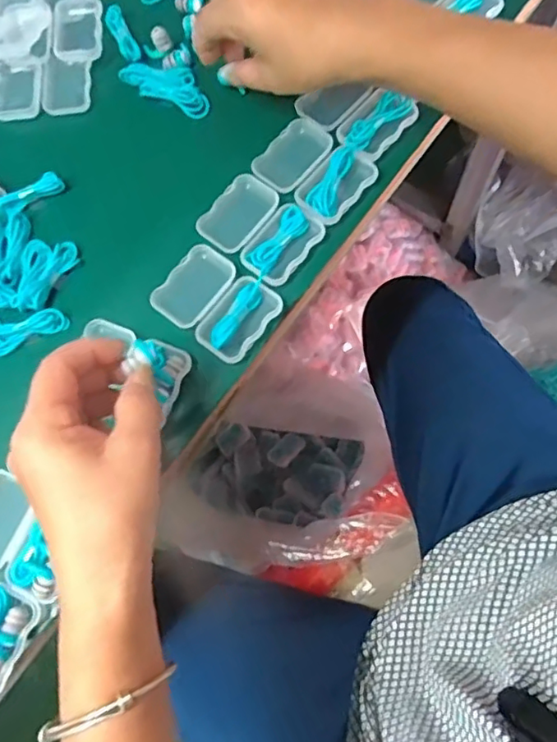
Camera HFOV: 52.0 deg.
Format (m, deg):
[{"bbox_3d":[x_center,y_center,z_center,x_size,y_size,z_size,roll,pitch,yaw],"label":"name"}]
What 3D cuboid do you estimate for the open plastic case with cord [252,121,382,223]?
[{"bbox_3d":[0.025,-0.141,0.397,0.075,0.017,0.056,40,80,15],"label":"open plastic case with cord"}]

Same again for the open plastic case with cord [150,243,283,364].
[{"bbox_3d":[-0.041,-0.046,0.377,0.074,0.016,0.055,37,79,14],"label":"open plastic case with cord"}]

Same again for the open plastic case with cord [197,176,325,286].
[{"bbox_3d":[-0.012,-0.097,0.390,0.074,0.012,0.056,39,80,14],"label":"open plastic case with cord"}]

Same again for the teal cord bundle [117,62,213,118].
[{"bbox_3d":[-0.083,-0.216,0.432,0.073,0.005,0.033,25,77,12],"label":"teal cord bundle"}]

